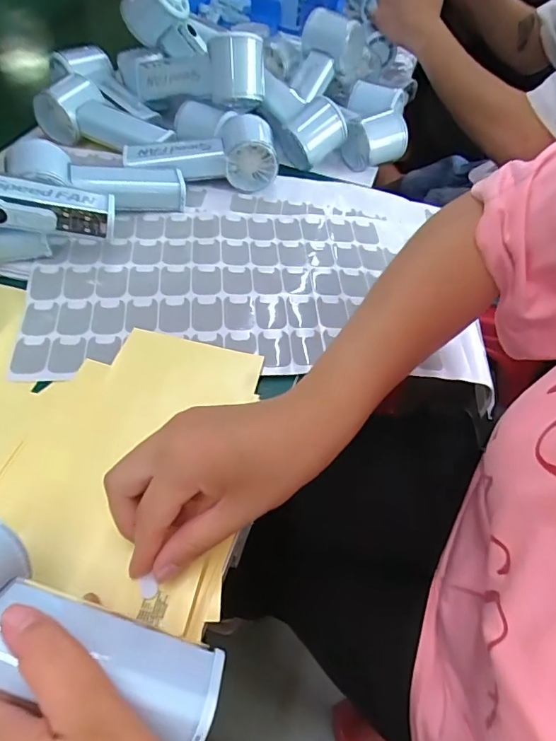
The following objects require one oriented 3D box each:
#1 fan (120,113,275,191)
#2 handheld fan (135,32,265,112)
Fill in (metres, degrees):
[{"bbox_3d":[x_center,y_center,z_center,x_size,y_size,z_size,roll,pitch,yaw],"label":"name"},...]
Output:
[{"bbox_3d":[-0.079,-0.225,0.493,0.155,0.048,0.075,-4,52,-9],"label":"fan"},{"bbox_3d":[-0.090,-0.327,0.524,0.168,0.066,0.063,10,51,22],"label":"handheld fan"}]

